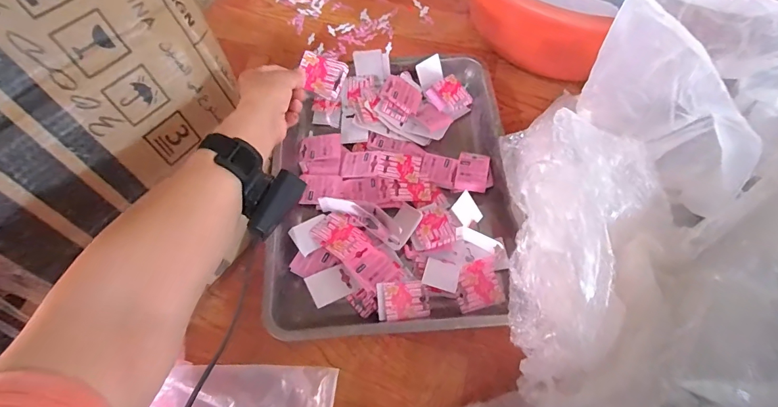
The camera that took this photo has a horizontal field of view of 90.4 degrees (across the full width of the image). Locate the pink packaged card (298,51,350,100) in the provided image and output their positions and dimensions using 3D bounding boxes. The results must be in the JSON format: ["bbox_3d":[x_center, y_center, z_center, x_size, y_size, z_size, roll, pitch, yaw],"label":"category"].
[{"bbox_3d":[-0.081,-0.157,0.470,0.057,0.007,0.048,19,82,1],"label":"pink packaged card"}]

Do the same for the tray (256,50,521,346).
[{"bbox_3d":[0.008,-0.037,0.569,0.340,0.048,0.437,-3,65,0],"label":"tray"}]

